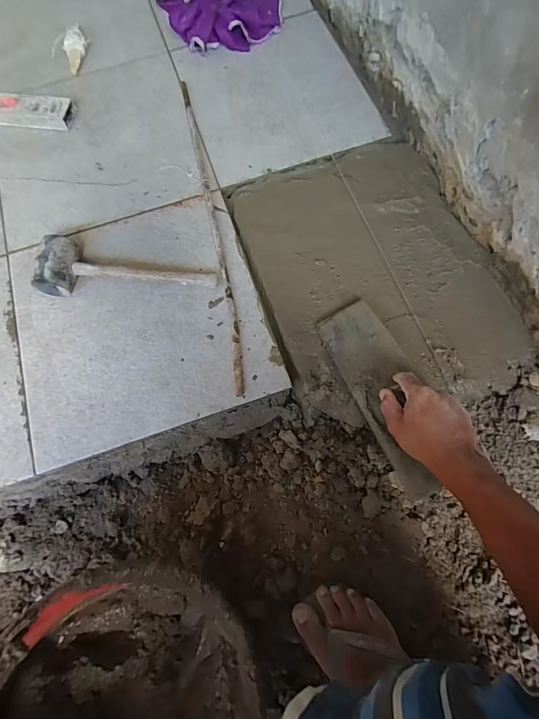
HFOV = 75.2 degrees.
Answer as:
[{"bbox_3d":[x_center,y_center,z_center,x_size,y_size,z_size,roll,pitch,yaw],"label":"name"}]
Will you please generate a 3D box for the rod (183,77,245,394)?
[{"bbox_3d":[-0.106,-0.262,0.631,0.020,0.012,0.674,-12,72,-2],"label":"rod"}]

